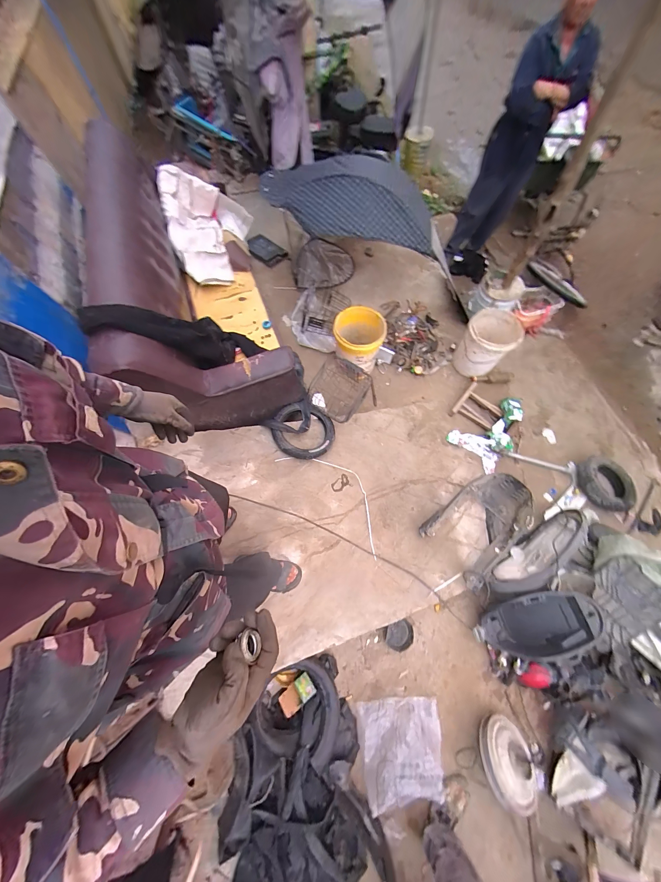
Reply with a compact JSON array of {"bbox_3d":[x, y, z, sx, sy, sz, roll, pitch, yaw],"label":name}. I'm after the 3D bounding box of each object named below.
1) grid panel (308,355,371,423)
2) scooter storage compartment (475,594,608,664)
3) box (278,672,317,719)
[{"bbox_3d":[0.048,-0.285,1.629,0.295,0.321,0.096,30,31,-11],"label":"grid panel"},{"bbox_3d":[0.924,0.834,1.302,0.499,0.142,0.258,-23,67,17],"label":"scooter storage compartment"},{"bbox_3d":[-0.148,1.112,1.259,0.169,0.058,0.095,-37,70,-13],"label":"box"}]

